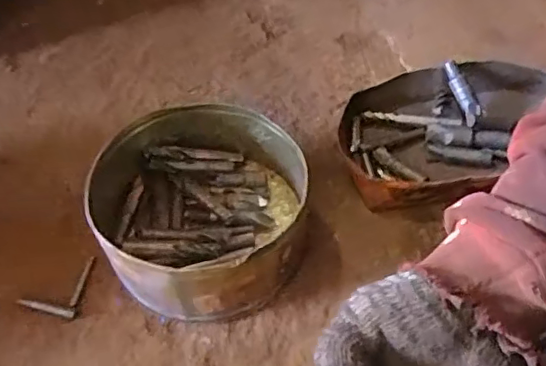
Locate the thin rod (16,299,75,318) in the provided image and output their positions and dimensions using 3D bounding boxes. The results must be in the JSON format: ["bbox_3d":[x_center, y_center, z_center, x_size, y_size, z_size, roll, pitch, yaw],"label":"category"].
[{"bbox_3d":[-0.208,0.114,0.513,0.052,0.010,0.008,9,54,10],"label":"thin rod"}]

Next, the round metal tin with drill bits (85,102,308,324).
[{"bbox_3d":[-0.061,0.022,0.532,0.187,0.088,0.194,-1,52,1],"label":"round metal tin with drill bits"}]

